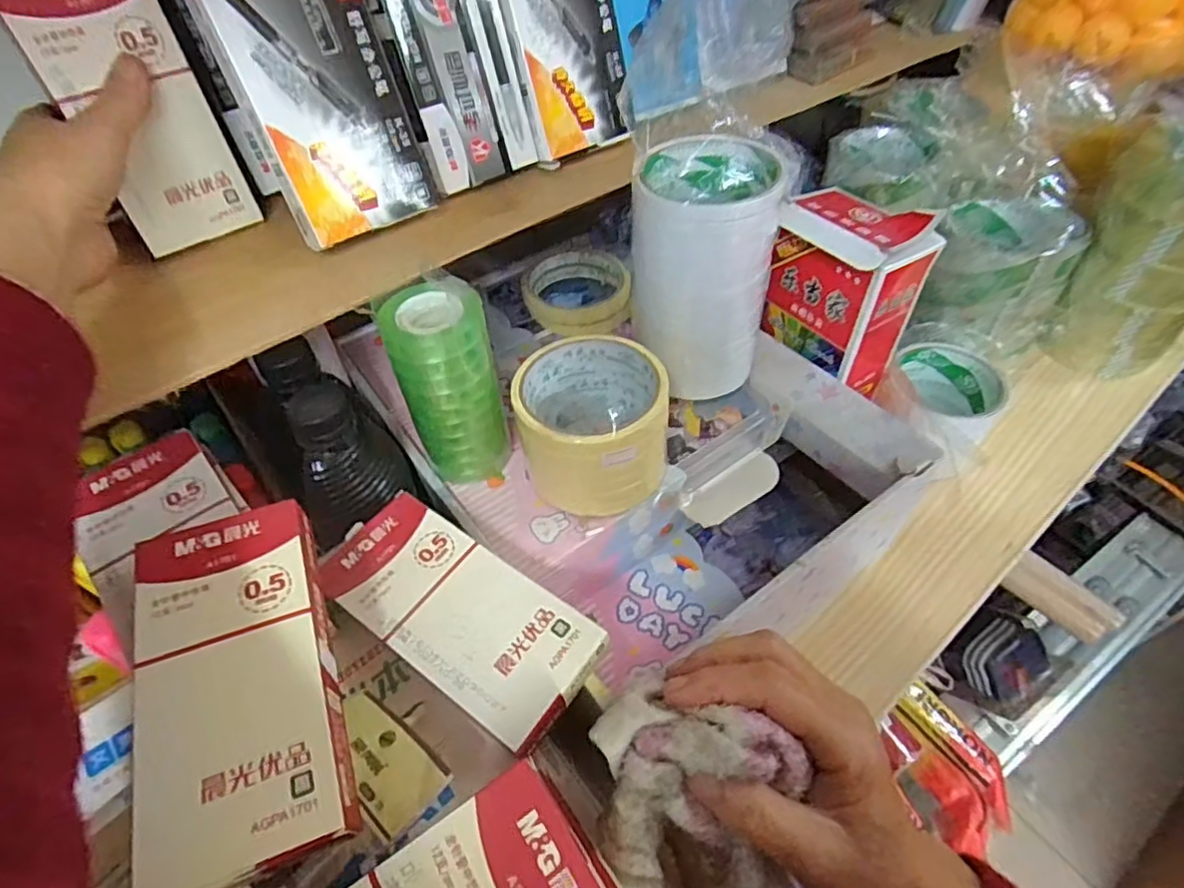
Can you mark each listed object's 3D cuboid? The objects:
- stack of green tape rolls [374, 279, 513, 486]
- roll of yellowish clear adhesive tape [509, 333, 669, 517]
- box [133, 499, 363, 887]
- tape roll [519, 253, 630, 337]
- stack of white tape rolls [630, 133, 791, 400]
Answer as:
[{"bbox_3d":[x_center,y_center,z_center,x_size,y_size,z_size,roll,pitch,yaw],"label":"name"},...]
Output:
[{"bbox_3d":[-0.082,-0.031,0.367,0.054,0.118,0.042,-17,52,-12],"label":"stack of green tape rolls"},{"bbox_3d":[0.001,-0.012,0.380,0.086,0.067,0.087,-1,50,1],"label":"roll of yellowish clear adhesive tape"},{"bbox_3d":[-0.143,0.093,0.252,0.068,0.023,0.144,-18,52,-14],"label":"box"},{"bbox_3d":[-0.012,-0.124,0.500,0.083,0.029,0.092,1,50,2],"label":"tape roll"},{"bbox_3d":[0.071,-0.111,0.406,0.086,0.136,0.087,12,51,11],"label":"stack of white tape rolls"}]

